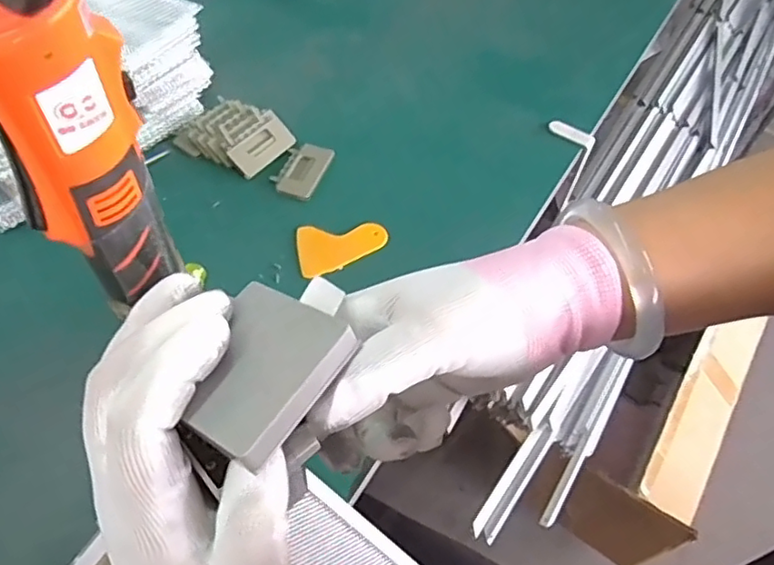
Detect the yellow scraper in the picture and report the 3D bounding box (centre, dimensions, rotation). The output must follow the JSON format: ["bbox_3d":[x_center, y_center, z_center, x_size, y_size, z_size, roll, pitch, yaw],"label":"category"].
[{"bbox_3d":[-0.055,-0.048,0.696,0.106,0.007,0.062,-25,69,-20],"label":"yellow scraper"}]

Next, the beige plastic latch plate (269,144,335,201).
[{"bbox_3d":[-0.104,-0.137,0.748,0.057,0.007,0.090,18,56,10],"label":"beige plastic latch plate"}]

